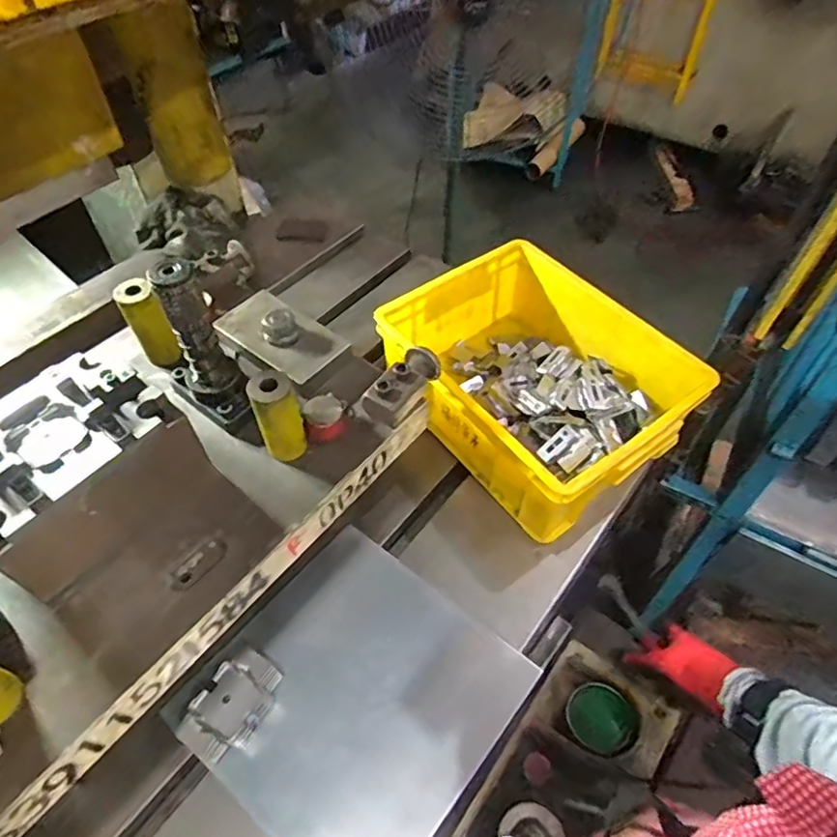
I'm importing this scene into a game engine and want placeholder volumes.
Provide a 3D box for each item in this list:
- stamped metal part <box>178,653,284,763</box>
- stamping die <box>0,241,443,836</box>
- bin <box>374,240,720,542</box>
[{"bbox_3d":[-0.172,0.269,0.538,0.060,0.051,0.095,24,55,18],"label":"stamped metal part"},{"bbox_3d":[-0.296,0.043,0.502,0.323,0.203,0.633,32,58,23],"label":"stamping die"},{"bbox_3d":[0.144,-0.051,0.729,0.262,0.126,0.343,-31,57,-22],"label":"bin"}]

